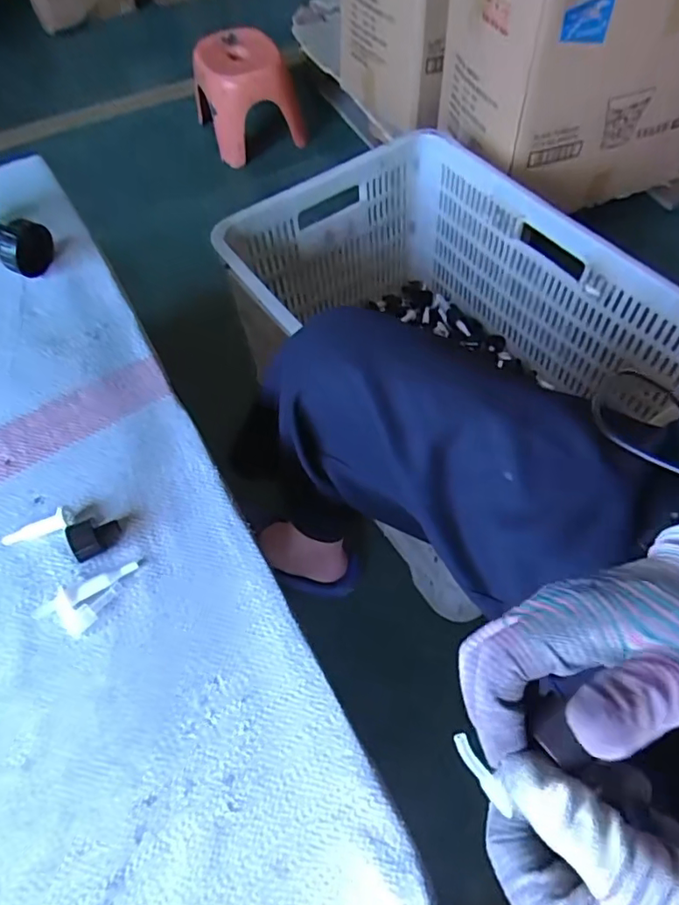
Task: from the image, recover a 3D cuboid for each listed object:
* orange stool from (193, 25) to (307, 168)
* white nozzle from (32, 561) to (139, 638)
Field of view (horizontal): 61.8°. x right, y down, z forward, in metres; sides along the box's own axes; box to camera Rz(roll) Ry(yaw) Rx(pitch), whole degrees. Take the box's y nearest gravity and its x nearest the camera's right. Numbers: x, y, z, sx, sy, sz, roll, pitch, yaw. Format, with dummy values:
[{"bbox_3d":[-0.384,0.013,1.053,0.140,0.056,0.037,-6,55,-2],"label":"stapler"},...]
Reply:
[{"bbox_3d":[-0.259,-1.003,1.592,0.266,0.219,0.278,-19,59,-7],"label":"orange stool"},{"bbox_3d":[-0.187,0.107,0.428,0.075,0.013,0.035,-40,63,-18],"label":"white nozzle"}]

